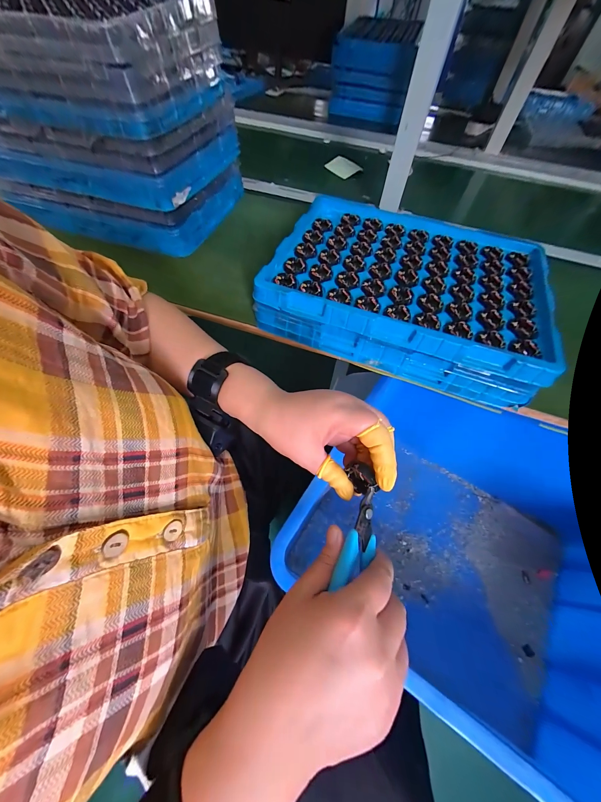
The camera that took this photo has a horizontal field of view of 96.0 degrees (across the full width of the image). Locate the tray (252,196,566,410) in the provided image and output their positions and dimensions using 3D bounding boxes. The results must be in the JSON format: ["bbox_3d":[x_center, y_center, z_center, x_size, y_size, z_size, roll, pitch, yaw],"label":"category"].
[{"bbox_3d":[0.153,-0.172,0.401,0.353,0.069,0.268,21,61,7],"label":"tray"}]

